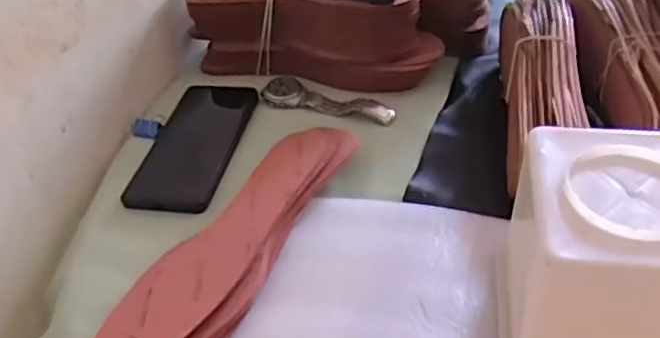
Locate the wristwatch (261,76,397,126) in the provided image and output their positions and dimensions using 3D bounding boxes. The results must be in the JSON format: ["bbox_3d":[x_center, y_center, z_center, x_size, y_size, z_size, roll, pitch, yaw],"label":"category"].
[{"bbox_3d":[-0.003,-0.065,0.634,0.134,0.012,0.034,13,43,20],"label":"wristwatch"}]

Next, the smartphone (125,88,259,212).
[{"bbox_3d":[-0.124,-0.024,0.608,0.078,0.014,0.166,5,41,12],"label":"smartphone"}]

